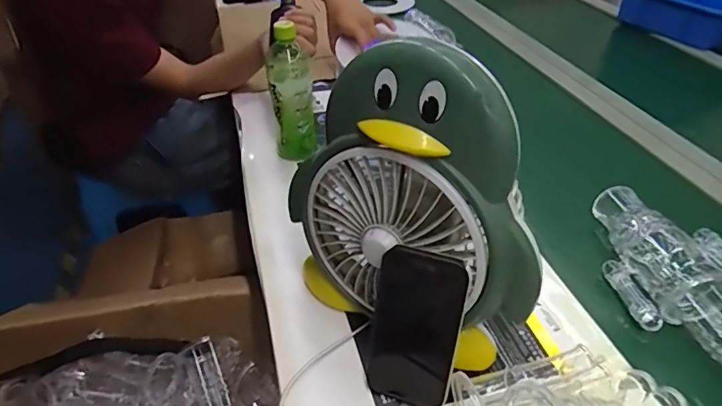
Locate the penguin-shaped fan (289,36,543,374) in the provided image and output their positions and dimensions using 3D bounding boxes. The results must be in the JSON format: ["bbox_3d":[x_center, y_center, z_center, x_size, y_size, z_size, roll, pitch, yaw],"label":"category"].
[{"bbox_3d":[0.038,0.005,0.443,0.247,0.284,0.080,22,45,26],"label":"penguin-shaped fan"}]

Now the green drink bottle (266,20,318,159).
[{"bbox_3d":[-0.102,-0.162,0.723,0.060,0.198,0.056,1,40,2],"label":"green drink bottle"}]

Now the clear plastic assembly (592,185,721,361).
[{"bbox_3d":[0.357,0.088,0.534,0.122,0.060,0.290,-9,40,-8],"label":"clear plastic assembly"}]

